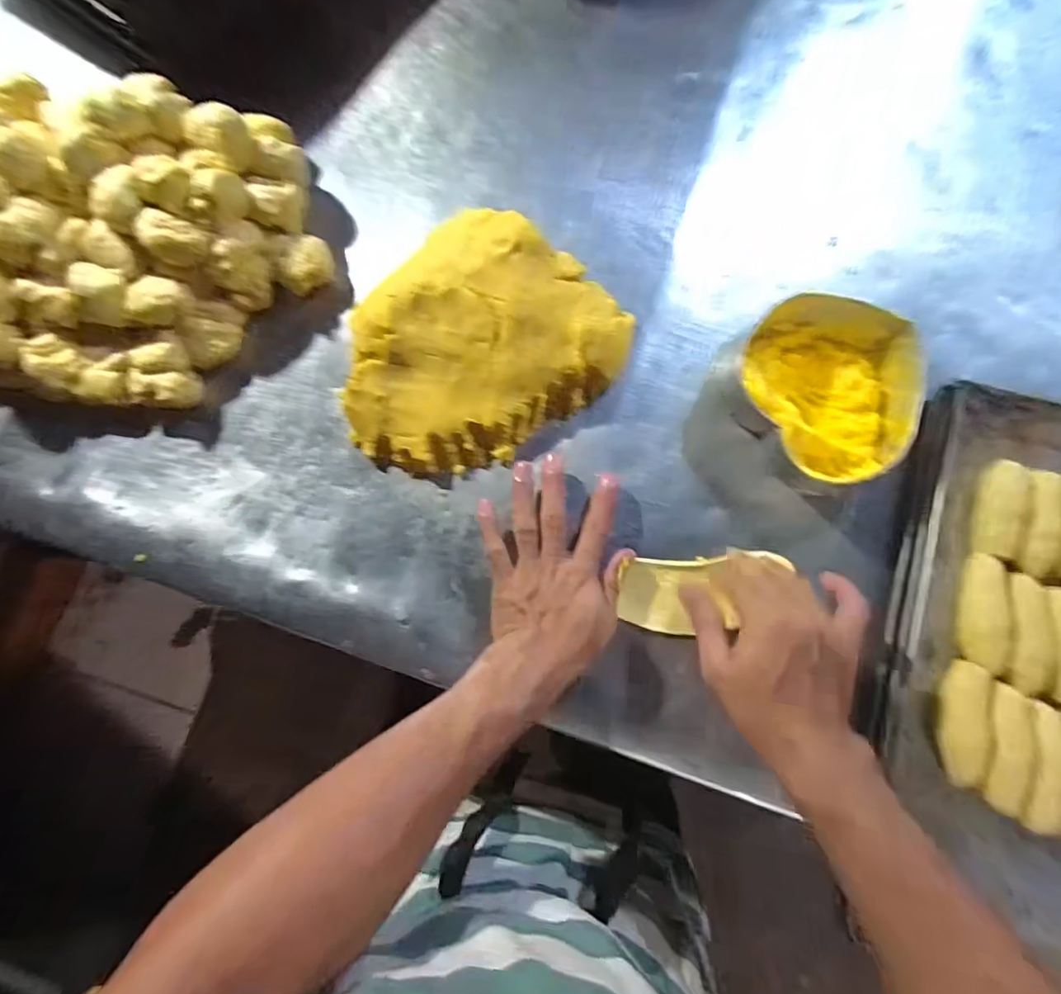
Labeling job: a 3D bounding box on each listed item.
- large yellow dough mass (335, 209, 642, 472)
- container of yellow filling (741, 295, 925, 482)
[{"bbox_3d":[-0.056,-0.133,0.466,0.256,0.059,0.202,-38,83,-4],"label":"large yellow dough mass"},{"bbox_3d":[0.254,-0.093,0.456,0.148,0.048,0.160,4,82,2],"label":"container of yellow filling"}]

